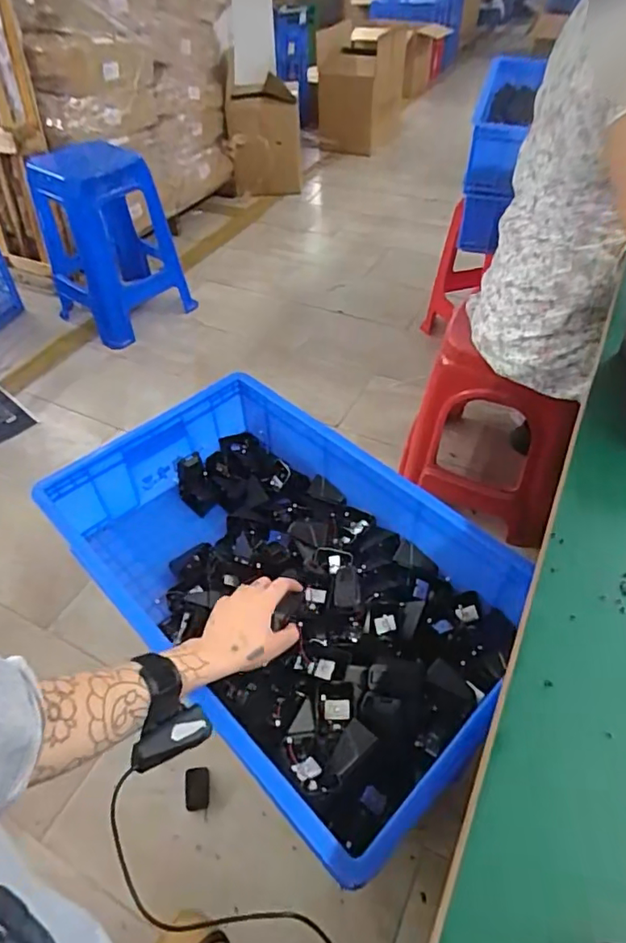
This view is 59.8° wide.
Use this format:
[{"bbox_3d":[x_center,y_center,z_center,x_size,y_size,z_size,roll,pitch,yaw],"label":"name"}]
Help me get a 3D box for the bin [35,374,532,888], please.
[{"bbox_3d":[-0.048,0.139,0.764,0.617,0.159,0.389,35,57,30],"label":"bin"}]

